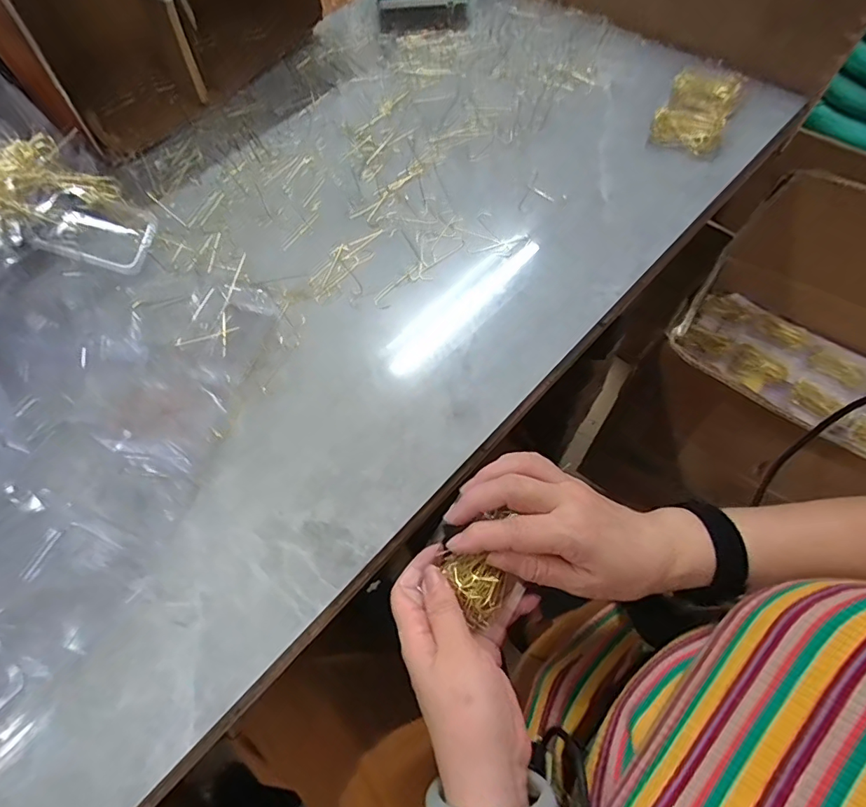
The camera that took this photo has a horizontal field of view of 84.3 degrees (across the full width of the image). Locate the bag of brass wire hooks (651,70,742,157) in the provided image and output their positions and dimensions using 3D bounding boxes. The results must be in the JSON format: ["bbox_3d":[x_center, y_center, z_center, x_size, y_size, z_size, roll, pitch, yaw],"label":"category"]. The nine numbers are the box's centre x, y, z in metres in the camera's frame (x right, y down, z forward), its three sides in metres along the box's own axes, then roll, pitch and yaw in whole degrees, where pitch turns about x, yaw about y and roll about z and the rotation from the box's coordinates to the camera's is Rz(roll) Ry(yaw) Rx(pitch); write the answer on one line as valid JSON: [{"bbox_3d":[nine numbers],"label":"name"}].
[{"bbox_3d":[0.291,-0.329,0.528,0.069,0.017,0.117,22,65,14],"label":"bag of brass wire hooks"}]

